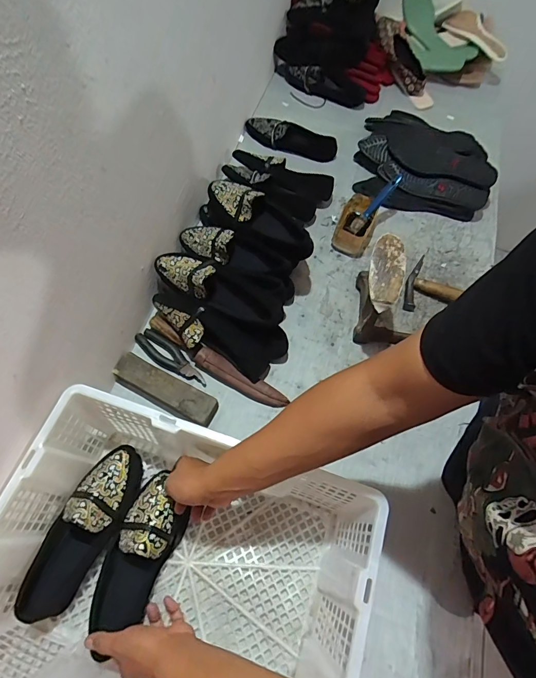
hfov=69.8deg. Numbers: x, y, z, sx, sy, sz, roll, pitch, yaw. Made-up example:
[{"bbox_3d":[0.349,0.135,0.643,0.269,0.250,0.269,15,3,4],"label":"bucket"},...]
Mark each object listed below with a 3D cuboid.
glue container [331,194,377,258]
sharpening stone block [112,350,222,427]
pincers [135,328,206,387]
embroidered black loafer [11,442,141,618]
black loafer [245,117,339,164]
[{"bbox_3d":[0.203,-0.260,0.888,0.082,0.067,0.132,21,65,7],"label":"glue container"},{"bbox_3d":[-0.189,0.094,0.708,0.201,0.030,0.057,27,66,9],"label":"sharpening stone block"},{"bbox_3d":[-0.187,0.036,0.747,0.165,0.014,0.047,35,68,13],"label":"pincers"},{"bbox_3d":[-0.275,0.282,0.581,0.086,0.080,0.247,27,66,9],"label":"embroidered black loafer"},{"bbox_3d":[0.061,-0.525,0.992,0.247,0.042,0.081,23,66,8],"label":"black loafer"}]

